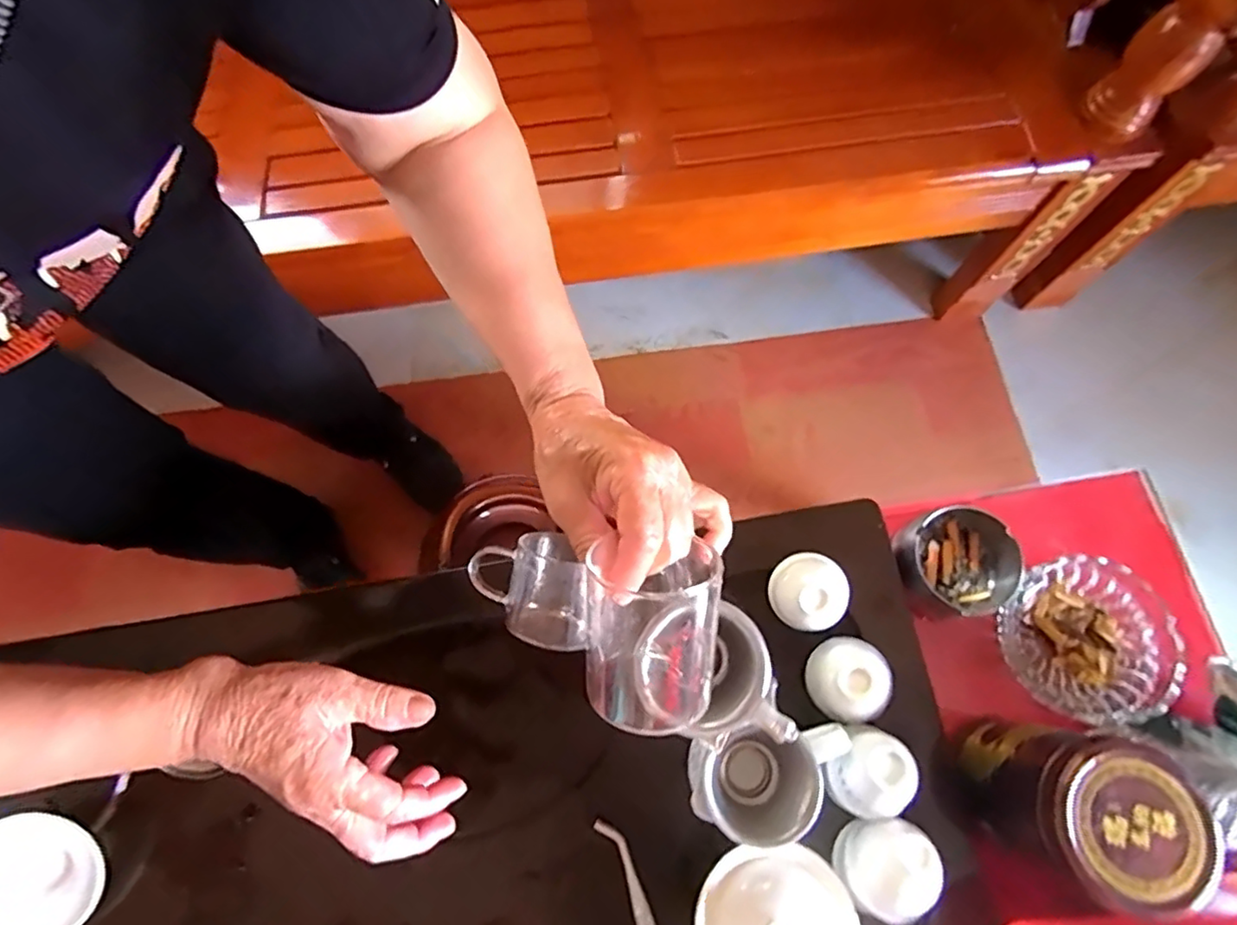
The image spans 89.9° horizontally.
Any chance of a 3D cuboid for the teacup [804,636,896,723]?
[{"bbox_3d":[0.161,0.149,0.429,0.051,0.048,0.049,0,72,1],"label":"teacup"}]

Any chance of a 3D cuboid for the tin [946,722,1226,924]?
[{"bbox_3d":[0.285,0.221,0.398,0.094,0.120,0.090,10,73,4],"label":"tin"}]

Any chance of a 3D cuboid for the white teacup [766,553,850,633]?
[{"bbox_3d":[0.140,0.093,0.450,0.052,0.037,0.053,0,72,1],"label":"white teacup"}]

